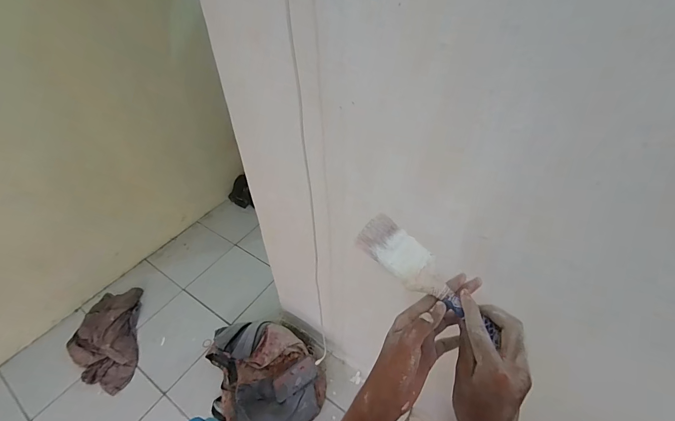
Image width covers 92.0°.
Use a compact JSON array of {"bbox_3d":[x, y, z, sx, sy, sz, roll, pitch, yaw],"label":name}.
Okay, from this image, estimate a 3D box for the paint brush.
[{"bbox_3d":[0.099,0.074,0.364,0.174,0.015,0.050,41,57,12],"label":"paint brush"}]

